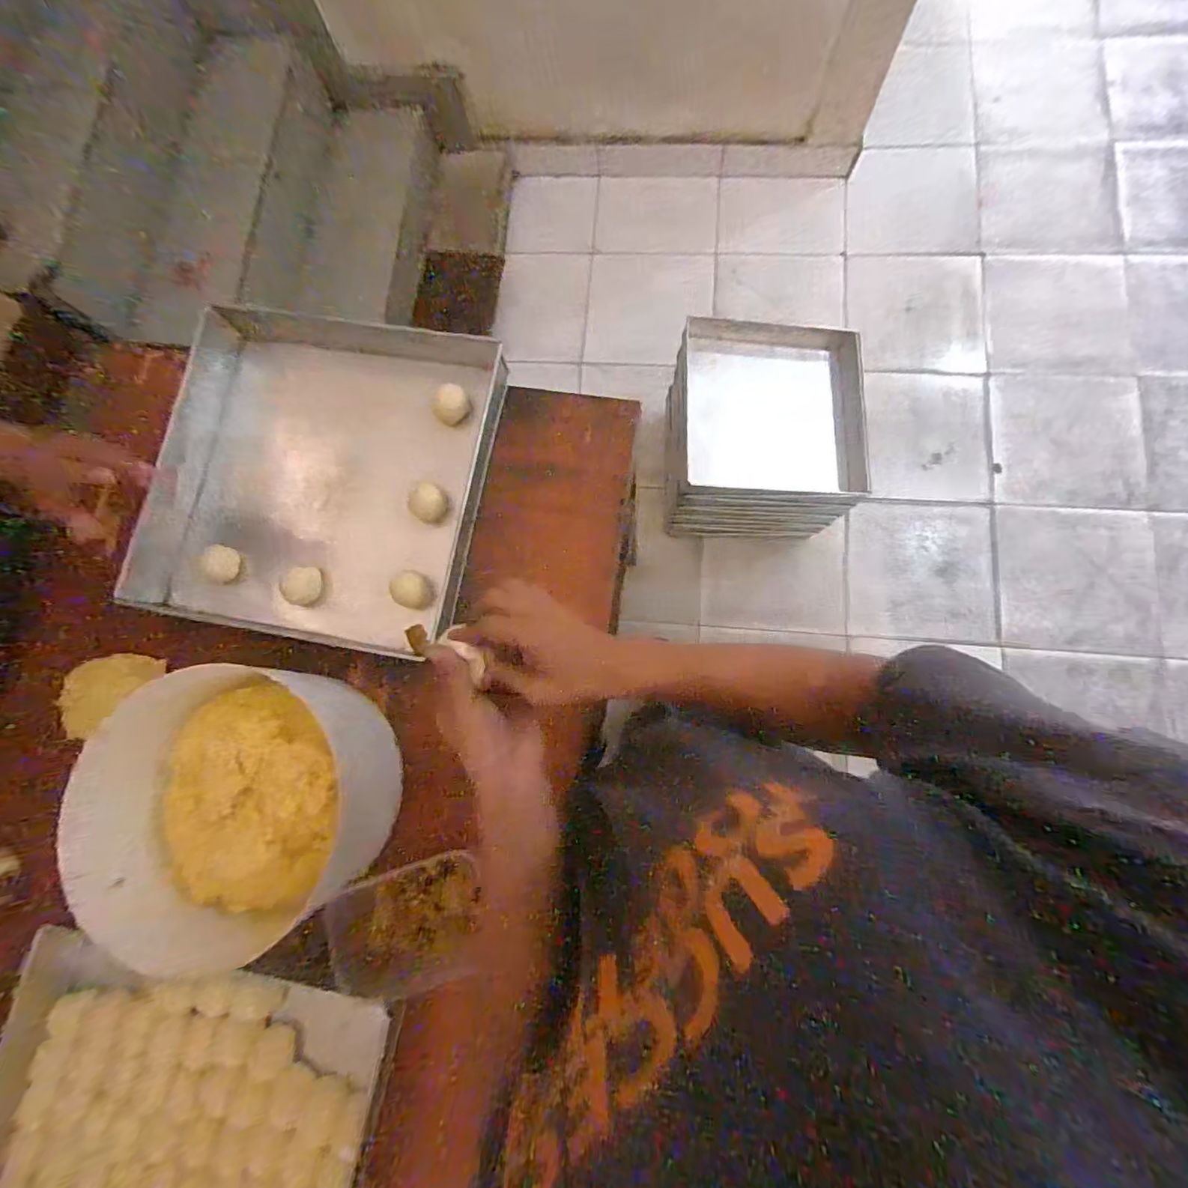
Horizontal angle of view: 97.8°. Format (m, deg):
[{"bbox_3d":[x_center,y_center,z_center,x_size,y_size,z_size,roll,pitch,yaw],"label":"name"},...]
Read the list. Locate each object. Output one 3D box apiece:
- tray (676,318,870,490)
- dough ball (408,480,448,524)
[{"bbox_3d":[0.428,-0.435,1.243,0.453,0.106,0.394,1,85,-5],"label":"tray"},{"bbox_3d":[-0.216,-0.120,0.683,0.042,0.040,0.051,28,83,9],"label":"dough ball"}]

